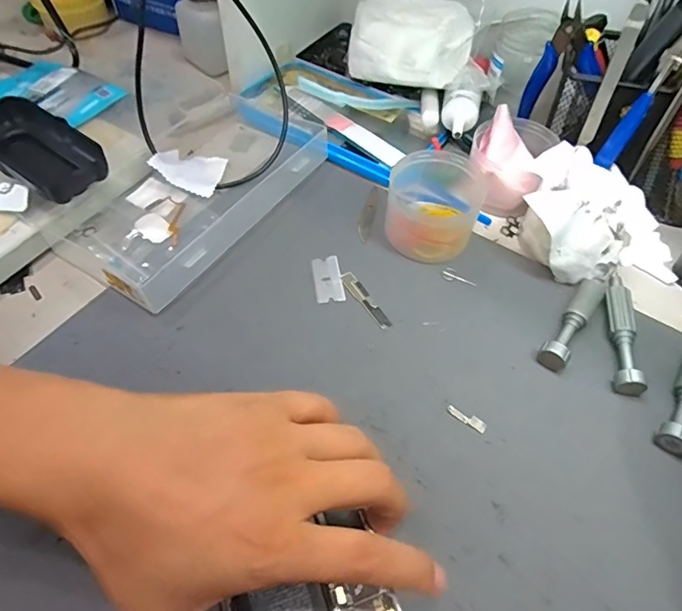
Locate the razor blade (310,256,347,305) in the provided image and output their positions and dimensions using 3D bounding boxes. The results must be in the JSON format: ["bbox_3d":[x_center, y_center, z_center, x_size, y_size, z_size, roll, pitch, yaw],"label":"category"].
[{"bbox_3d":[-0.010,-0.018,0.339,0.019,0.004,0.039,-8,56,-8],"label":"razor blade"}]

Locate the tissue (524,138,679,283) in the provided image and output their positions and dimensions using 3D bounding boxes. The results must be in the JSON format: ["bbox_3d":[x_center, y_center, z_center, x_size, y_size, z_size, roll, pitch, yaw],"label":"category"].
[{"bbox_3d":[0.183,-0.056,0.338,0.113,0.062,0.088,24,57,14],"label":"tissue"}]

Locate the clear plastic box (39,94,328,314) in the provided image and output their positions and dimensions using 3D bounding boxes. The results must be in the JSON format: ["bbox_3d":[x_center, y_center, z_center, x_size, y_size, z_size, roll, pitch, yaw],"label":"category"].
[{"bbox_3d":[-0.108,-0.099,0.374,0.127,0.031,0.210,31,59,18],"label":"clear plastic box"}]

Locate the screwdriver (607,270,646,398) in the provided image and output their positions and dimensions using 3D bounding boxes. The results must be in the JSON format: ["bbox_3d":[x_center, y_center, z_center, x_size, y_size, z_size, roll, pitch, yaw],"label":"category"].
[{"bbox_3d":[0.178,0.015,0.315,0.017,0.016,0.084,11,55,5],"label":"screwdriver"}]

